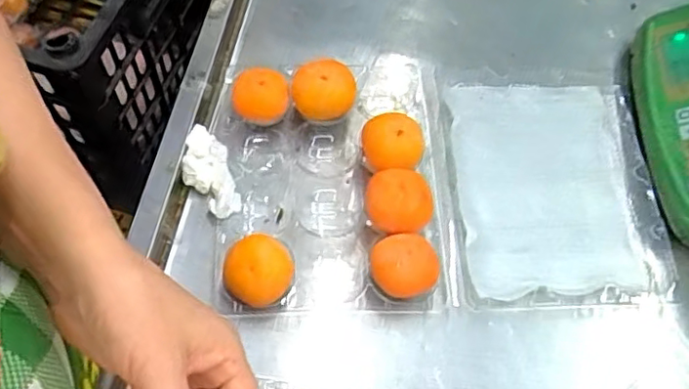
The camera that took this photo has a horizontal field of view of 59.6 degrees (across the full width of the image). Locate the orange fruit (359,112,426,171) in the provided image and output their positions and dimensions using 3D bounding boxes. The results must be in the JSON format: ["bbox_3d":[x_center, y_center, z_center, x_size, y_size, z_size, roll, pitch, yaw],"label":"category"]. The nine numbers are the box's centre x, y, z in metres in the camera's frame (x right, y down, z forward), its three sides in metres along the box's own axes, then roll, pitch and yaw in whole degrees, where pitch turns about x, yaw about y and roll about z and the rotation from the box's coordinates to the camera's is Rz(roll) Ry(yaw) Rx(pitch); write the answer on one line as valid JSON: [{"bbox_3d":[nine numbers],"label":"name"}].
[{"bbox_3d":[0.039,-0.038,0.498,0.051,0.043,0.046,2,61,-2],"label":"orange fruit"}]

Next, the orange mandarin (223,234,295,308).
[{"bbox_3d":[-0.063,0.061,0.448,0.049,0.040,0.047,1,61,-3],"label":"orange mandarin"}]

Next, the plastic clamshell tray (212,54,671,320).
[{"bbox_3d":[0.076,-0.025,0.489,0.343,0.045,0.236,-1,61,-4],"label":"plastic clamshell tray"}]

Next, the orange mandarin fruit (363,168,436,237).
[{"bbox_3d":[0.042,0.009,0.470,0.052,0.039,0.053,1,61,-3],"label":"orange mandarin fruit"}]

